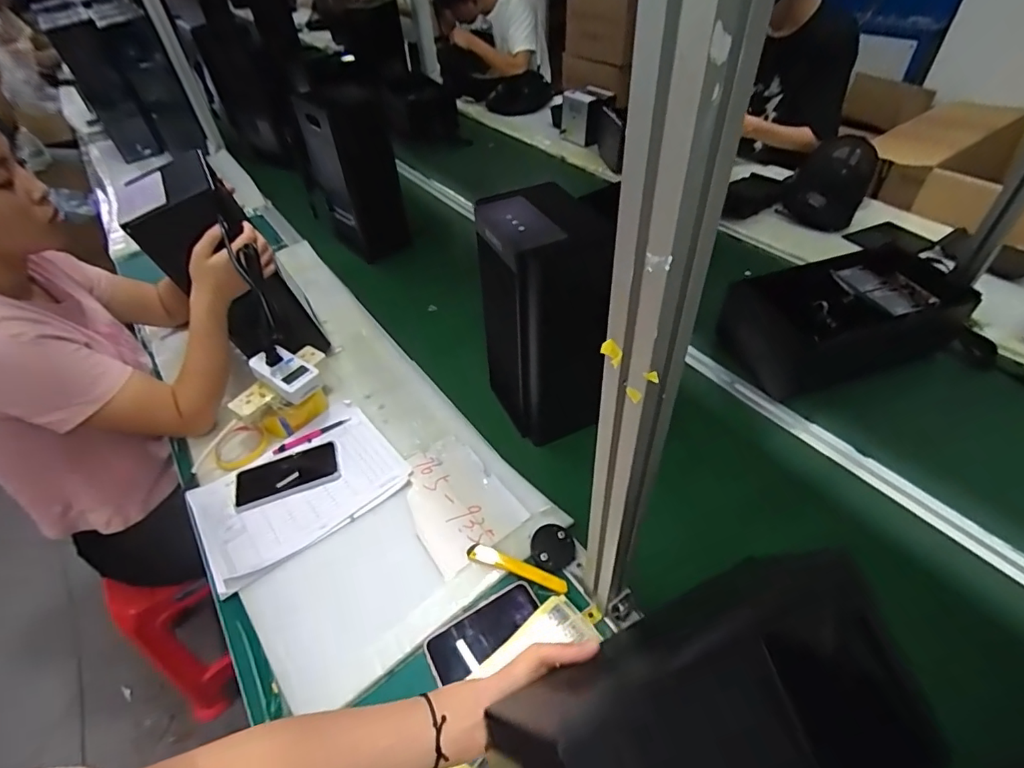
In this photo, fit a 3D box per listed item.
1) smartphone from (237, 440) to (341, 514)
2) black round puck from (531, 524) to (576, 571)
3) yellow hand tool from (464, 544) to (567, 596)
[{"bbox_3d":[-0.360,0.145,0.813,0.161,0.014,0.087,-19,47,-12],"label":"smartphone"},{"bbox_3d":[0.057,0.222,0.692,0.058,0.017,0.056,-3,46,3],"label":"black round puck"},{"bbox_3d":[0.006,0.245,0.680,0.139,0.008,0.022,14,49,18],"label":"yellow hand tool"}]

